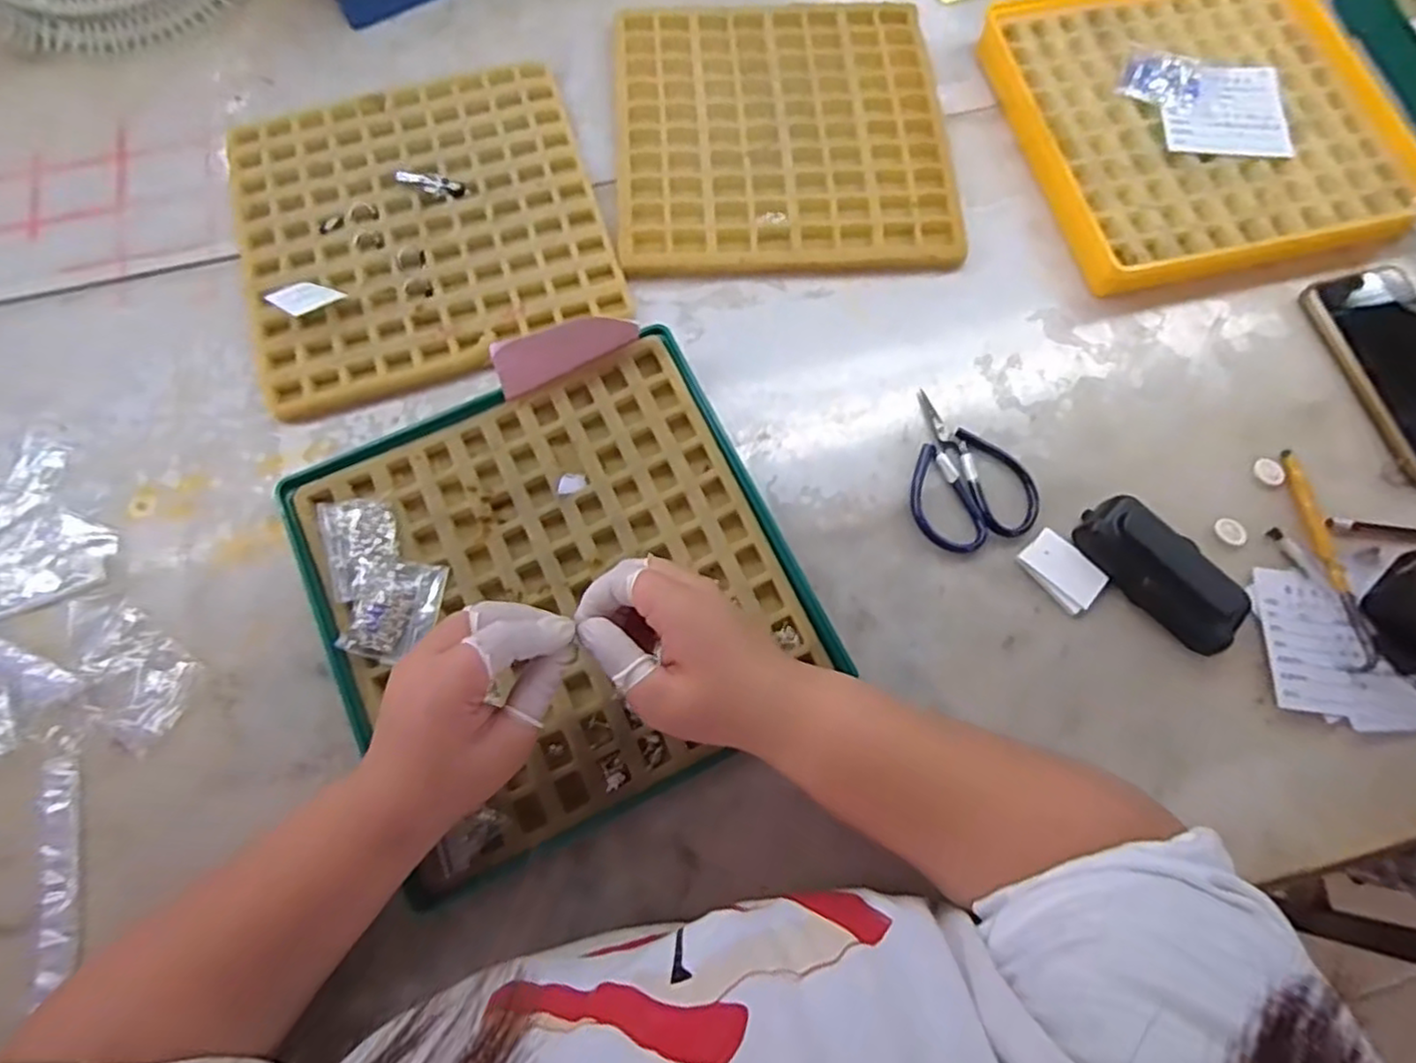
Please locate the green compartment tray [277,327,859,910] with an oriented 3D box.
[{"bbox_3d":[-0.086,0.028,0.435,0.279,0.027,0.269,-26,74,-8],"label":"green compartment tray"}]

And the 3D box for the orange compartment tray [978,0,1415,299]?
[{"bbox_3d":[0.390,-0.335,0.570,0.288,0.028,0.291,-15,73,-5],"label":"orange compartment tray"}]

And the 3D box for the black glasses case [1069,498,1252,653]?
[{"bbox_3d":[0.292,0.025,0.454,0.109,0.031,0.049,40,76,12],"label":"black glasses case"}]

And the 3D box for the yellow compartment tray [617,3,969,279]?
[{"bbox_3d":[0.059,-0.321,0.569,0.256,0.014,0.264,-2,72,-1],"label":"yellow compartment tray"}]

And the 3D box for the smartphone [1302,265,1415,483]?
[{"bbox_3d":[0.502,-0.115,0.508,0.079,0.014,0.164,-13,72,-4],"label":"smartphone"}]

